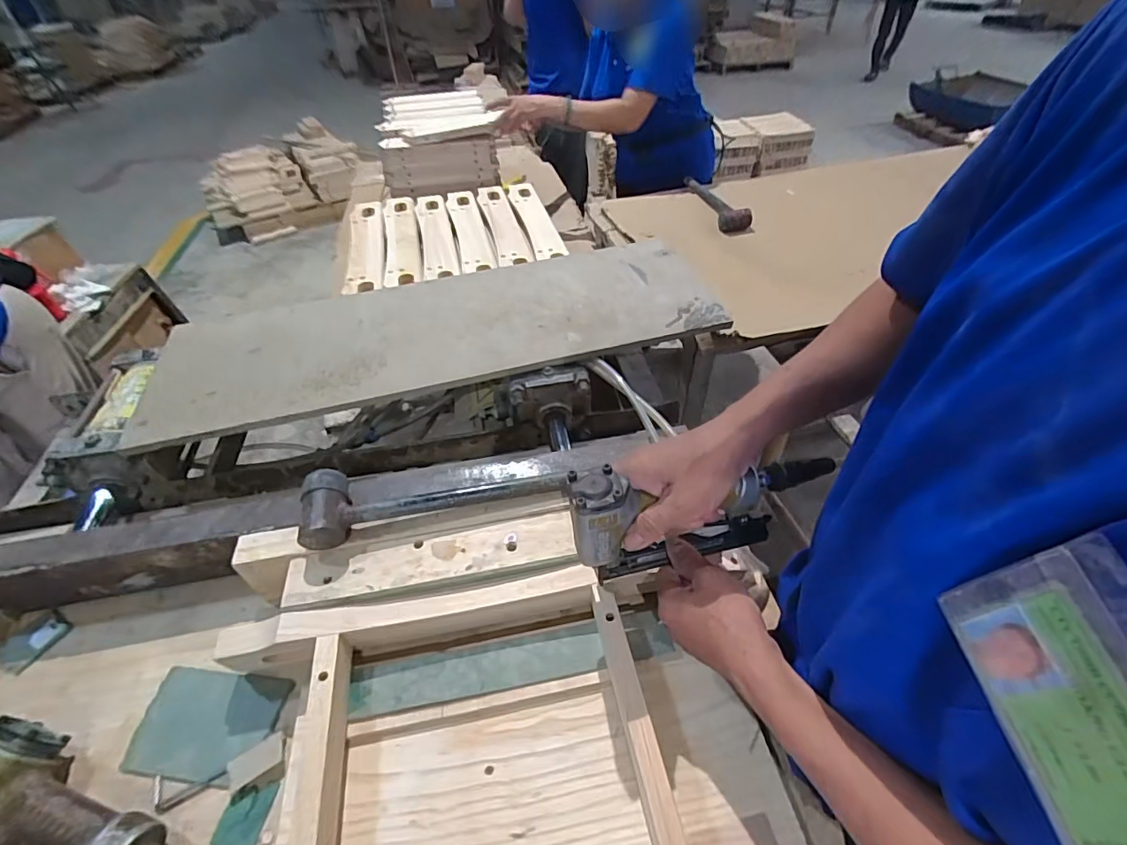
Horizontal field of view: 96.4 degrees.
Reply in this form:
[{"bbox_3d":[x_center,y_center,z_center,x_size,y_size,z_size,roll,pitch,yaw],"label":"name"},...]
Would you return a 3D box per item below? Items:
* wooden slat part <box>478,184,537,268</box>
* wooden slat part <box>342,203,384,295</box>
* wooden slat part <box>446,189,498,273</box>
[{"bbox_3d":[-0.132,-0.442,1.110,0.069,0.014,0.382,-9,46,-12],"label":"wooden slat part"},{"bbox_3d":[-0.421,-0.388,1.073,0.072,0.025,0.405,-4,44,-16],"label":"wooden slat part"},{"bbox_3d":[-0.207,-0.429,1.106,0.069,0.016,0.399,-14,45,-5],"label":"wooden slat part"}]

